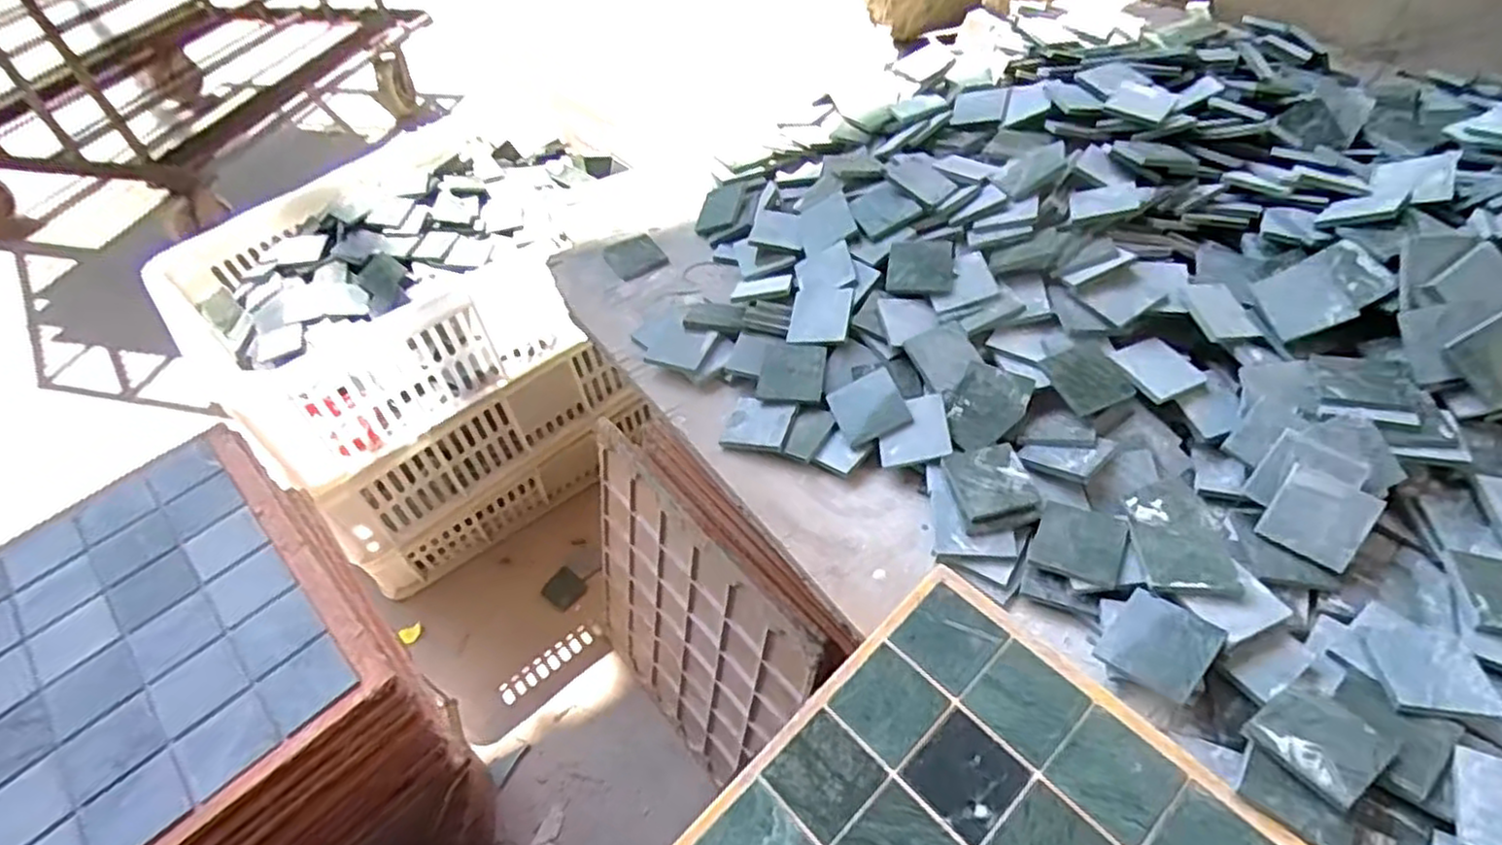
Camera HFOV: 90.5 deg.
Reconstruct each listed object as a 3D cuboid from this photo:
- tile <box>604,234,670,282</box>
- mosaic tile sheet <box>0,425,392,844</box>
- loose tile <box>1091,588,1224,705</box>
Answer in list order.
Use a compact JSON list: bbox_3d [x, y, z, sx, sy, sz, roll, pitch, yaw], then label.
[{"bbox_3d":[-0.109,-0.156,0.698,0.049,0.006,0.051,-28,53,-19],"label":"tile"},{"bbox_3d":[-0.436,0.176,0.464,0.279,0.015,0.318,39,59,21],"label":"mosaic tile sheet"},{"bbox_3d":[0.226,0.123,0.413,0.048,0.004,0.051,-52,38,-9],"label":"loose tile"}]

